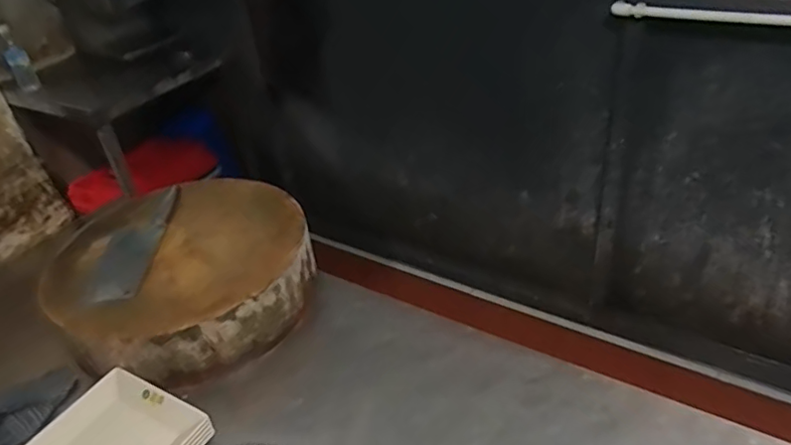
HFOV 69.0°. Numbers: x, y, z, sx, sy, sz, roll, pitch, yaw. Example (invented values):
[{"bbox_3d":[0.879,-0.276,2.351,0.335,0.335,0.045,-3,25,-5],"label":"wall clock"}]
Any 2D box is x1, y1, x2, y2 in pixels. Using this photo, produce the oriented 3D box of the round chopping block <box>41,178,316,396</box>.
[{"bbox_3d":[-0.349,0.076,0.977,0.376,0.121,0.418,-22,37,-20],"label":"round chopping block"}]

